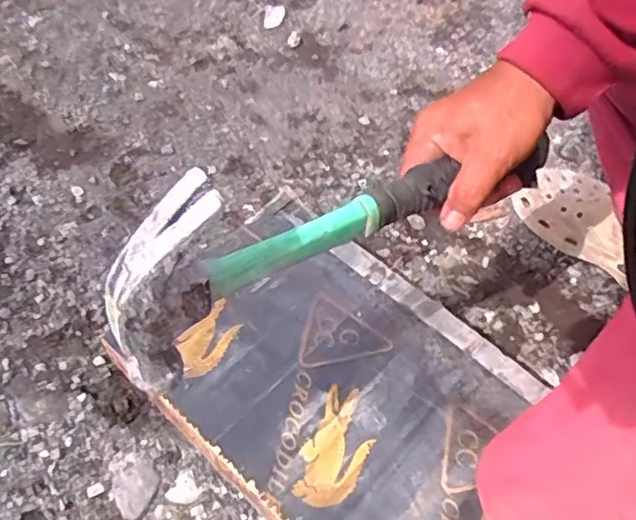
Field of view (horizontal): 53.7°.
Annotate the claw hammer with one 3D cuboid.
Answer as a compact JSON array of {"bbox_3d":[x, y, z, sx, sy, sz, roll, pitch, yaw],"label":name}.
[{"bbox_3d":[0.026,-0.027,0.377,0.311,0.111,0.052,-22,66,-26],"label":"claw hammer"}]

